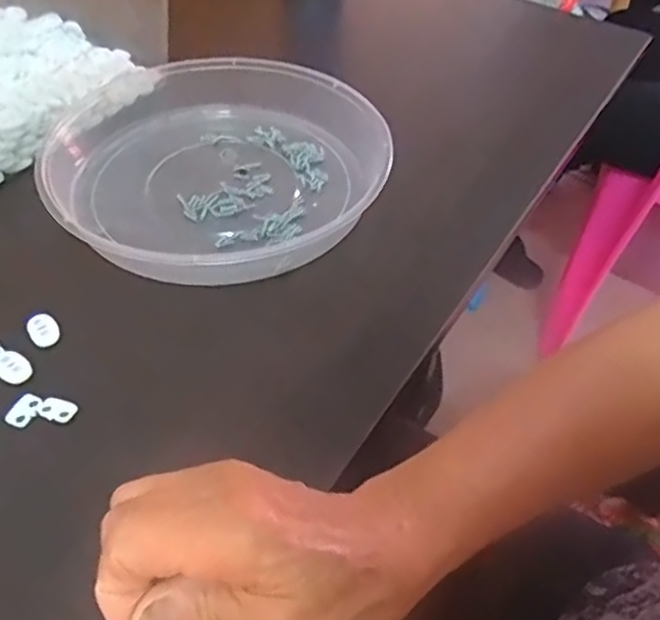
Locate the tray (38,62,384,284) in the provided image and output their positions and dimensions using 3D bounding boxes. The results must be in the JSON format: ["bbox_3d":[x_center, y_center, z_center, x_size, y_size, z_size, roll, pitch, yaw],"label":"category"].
[{"bbox_3d":[-0.084,-0.105,0.469,0.239,0.035,0.228,2,47,-2],"label":"tray"}]

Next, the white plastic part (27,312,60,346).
[{"bbox_3d":[-0.165,0.011,0.381,0.015,0.004,0.022,-25,53,-24],"label":"white plastic part"}]

